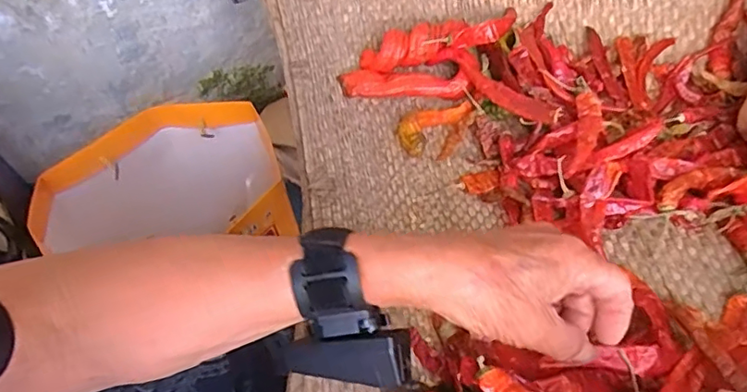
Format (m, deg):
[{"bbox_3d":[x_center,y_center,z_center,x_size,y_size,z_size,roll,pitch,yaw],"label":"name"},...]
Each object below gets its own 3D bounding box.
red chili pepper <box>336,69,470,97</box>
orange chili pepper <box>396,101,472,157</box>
[{"bbox_3d":[0.028,-0.104,0.505,0.114,0.018,0.024,-3,51,2],"label":"red chili pepper"},{"bbox_3d":[0.051,-0.066,0.492,0.074,0.017,0.035,-33,56,-21],"label":"orange chili pepper"}]

